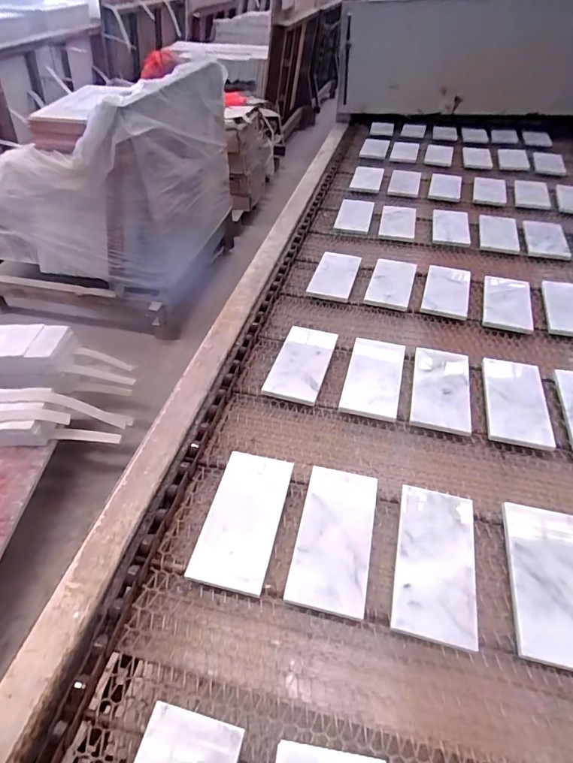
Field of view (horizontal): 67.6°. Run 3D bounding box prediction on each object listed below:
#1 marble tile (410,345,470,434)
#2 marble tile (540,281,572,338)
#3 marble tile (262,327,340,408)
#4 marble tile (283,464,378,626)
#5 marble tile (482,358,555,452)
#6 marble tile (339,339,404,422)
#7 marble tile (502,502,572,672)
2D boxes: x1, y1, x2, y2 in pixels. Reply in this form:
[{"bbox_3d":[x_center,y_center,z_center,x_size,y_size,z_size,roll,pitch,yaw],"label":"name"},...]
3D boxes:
[{"bbox_3d":[0.222,0.006,0.618,0.078,0.008,0.160,7,43,15],"label":"marble tile"},{"bbox_3d":[0.503,-0.133,0.763,0.081,0.011,0.173,7,40,22],"label":"marble tile"},{"bbox_3d":[0.024,-0.031,0.649,0.078,0.012,0.155,10,42,14],"label":"marble tile"},{"bbox_3d":[0.052,0.162,0.458,0.076,0.013,0.153,9,49,10],"label":"marble tile"},{"bbox_3d":[0.319,0.025,0.600,0.076,0.008,0.159,5,42,17],"label":"marble tile"},{"bbox_3d":[0.130,-0.011,0.633,0.077,0.014,0.156,5,42,17],"label":"marble tile"},{"bbox_3d":[0.266,0.199,0.429,0.078,0.011,0.154,5,47,15],"label":"marble tile"}]

